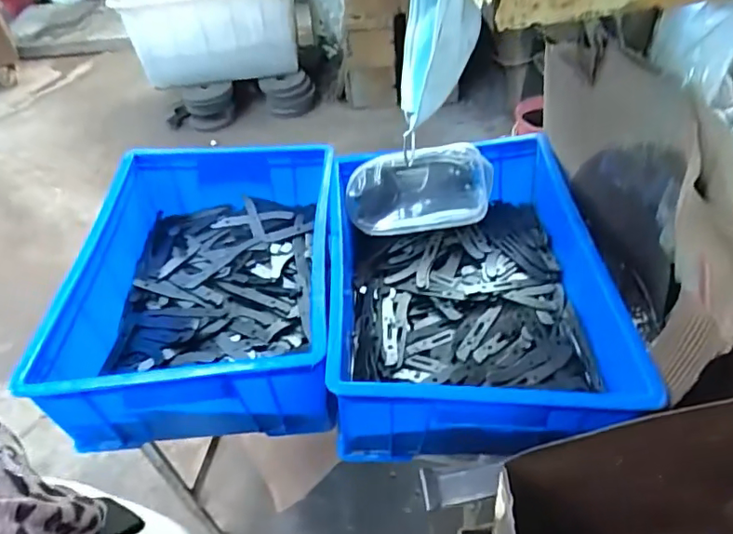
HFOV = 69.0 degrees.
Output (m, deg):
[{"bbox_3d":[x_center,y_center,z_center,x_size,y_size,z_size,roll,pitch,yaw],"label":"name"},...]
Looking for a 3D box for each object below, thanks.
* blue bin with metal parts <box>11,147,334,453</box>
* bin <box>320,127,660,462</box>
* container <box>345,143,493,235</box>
[{"bbox_3d":[-0.191,0.003,0.676,0.285,0.136,0.400,-5,46,2],"label":"blue bin with metal parts"},{"bbox_3d":[0.113,0.011,0.648,0.310,0.114,0.412,-5,46,2],"label":"bin"},{"bbox_3d":[0.073,-0.107,0.754,0.195,0.113,0.043,-2,13,6],"label":"container"}]

